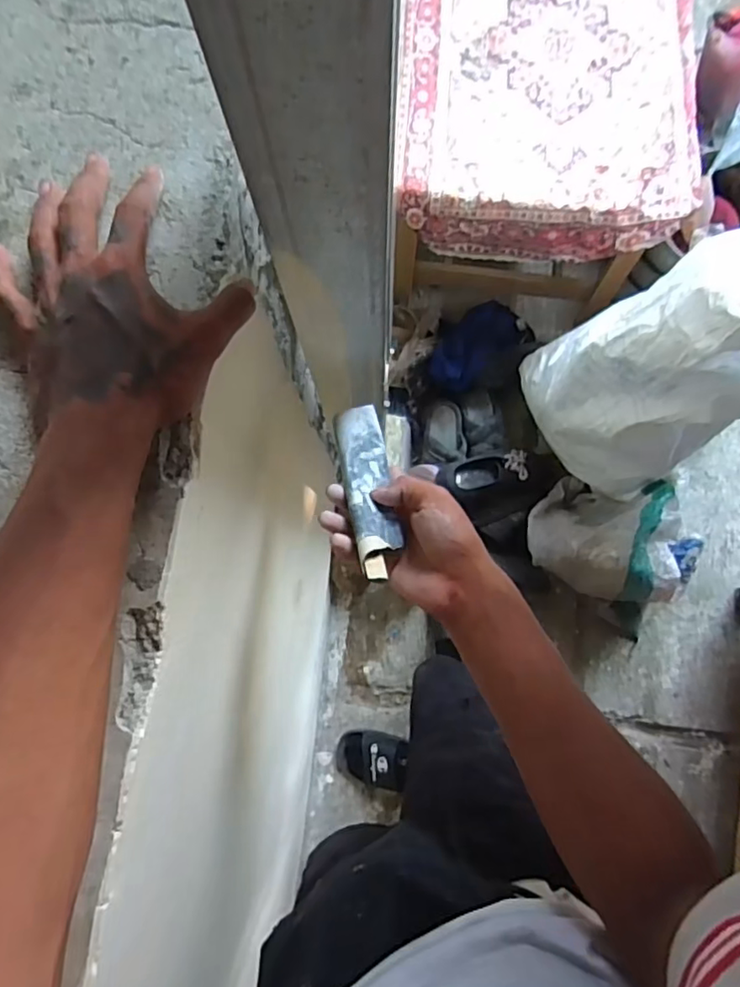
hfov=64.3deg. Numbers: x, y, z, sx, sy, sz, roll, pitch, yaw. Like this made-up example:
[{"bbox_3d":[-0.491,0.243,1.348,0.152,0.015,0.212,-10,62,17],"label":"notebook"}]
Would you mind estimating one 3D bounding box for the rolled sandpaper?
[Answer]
[{"bbox_3d":[-0.002,-0.006,0.487,0.039,0.024,0.165,-9,57,1],"label":"rolled sandpaper"}]

